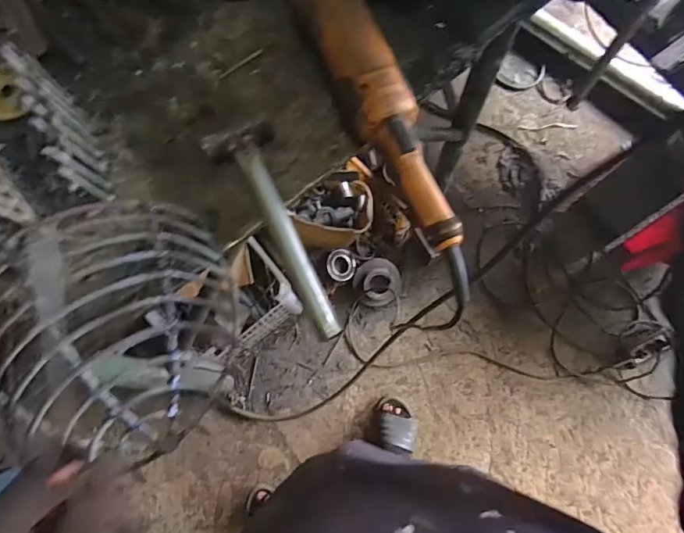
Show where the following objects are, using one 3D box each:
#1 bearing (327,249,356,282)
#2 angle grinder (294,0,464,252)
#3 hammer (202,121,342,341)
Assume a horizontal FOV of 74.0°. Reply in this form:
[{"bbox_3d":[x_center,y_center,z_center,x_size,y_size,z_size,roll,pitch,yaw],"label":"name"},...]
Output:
[{"bbox_3d":[-0.003,-0.004,1.281,0.082,0.015,0.087,15,85,-17],"label":"bearing"},{"bbox_3d":[0.023,-0.181,0.442,0.082,0.096,0.363,-17,76,-2],"label":"angle grinder"},{"bbox_3d":[-0.062,-0.036,0.448,0.064,0.026,0.232,-24,77,-4],"label":"hammer"}]

